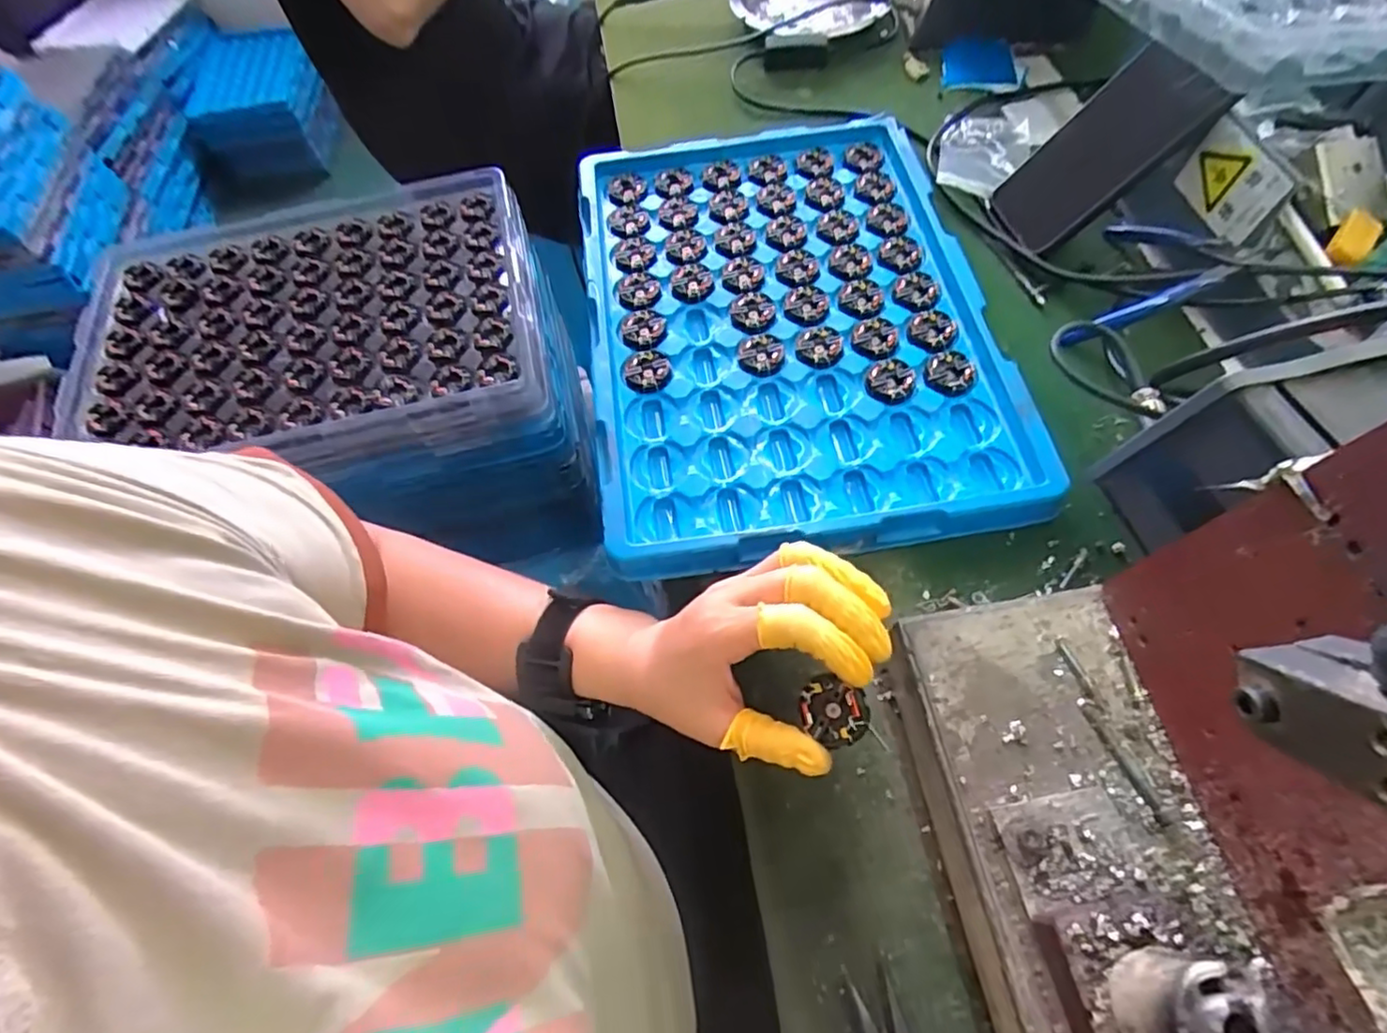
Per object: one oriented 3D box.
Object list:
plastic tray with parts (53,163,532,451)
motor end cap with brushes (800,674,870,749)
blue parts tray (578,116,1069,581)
[{"bbox_3d":[-0.337,-0.177,0.552,0.379,0.029,0.288,-11,60,-3],"label":"plastic tray with parts"},{"bbox_3d":[0.063,0.088,0.284,0.030,0.010,0.025,13,77,36],"label":"motor end cap with brushes"},{"bbox_3d":[0.064,-0.151,0.463,0.279,0.030,0.383,-8,60,-1],"label":"blue parts tray"}]

